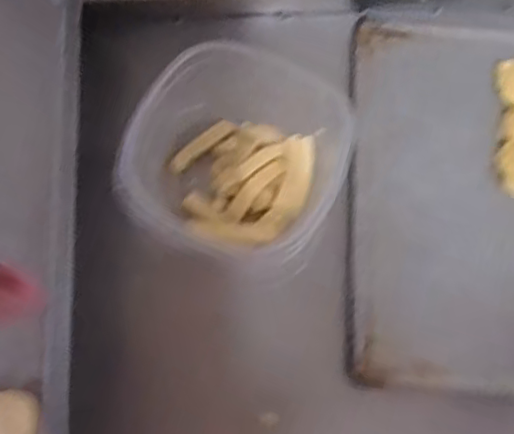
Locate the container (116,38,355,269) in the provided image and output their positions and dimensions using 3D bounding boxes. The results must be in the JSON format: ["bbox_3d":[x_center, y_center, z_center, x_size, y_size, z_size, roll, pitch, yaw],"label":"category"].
[{"bbox_3d":[-0.013,-0.042,0.495,0.150,0.088,0.154,24,75,6],"label":"container"}]

